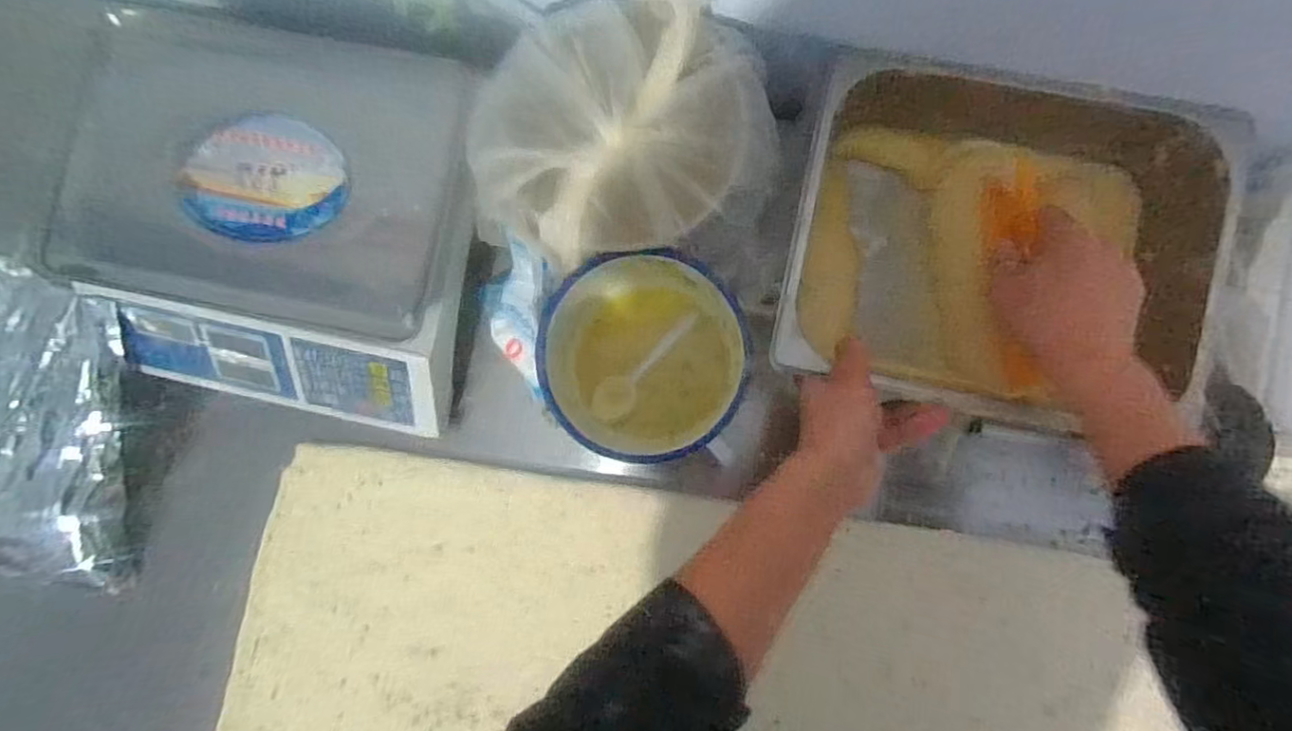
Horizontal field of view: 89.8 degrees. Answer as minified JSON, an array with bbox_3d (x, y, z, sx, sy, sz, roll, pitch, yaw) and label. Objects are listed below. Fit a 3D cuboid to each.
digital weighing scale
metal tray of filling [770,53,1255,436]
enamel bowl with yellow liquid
[{"bbox_3d":[-0.329,-0.130,0.585,0.360,0.113,0.340,14,89,5],"label":"digital weighing scale"},{"bbox_3d":[0.290,-0.094,0.554,0.329,0.109,0.262,13,88,4],"label":"metal tray of filling"},{"bbox_3d":[0.000,-0.008,0.569,0.168,0.109,0.169,0,87,4],"label":"enamel bowl with yellow liquid"}]

